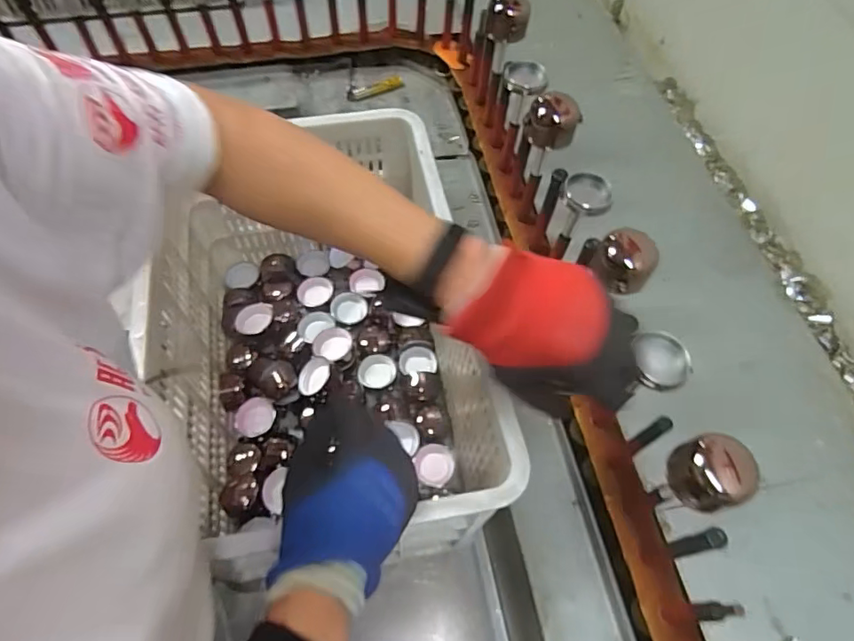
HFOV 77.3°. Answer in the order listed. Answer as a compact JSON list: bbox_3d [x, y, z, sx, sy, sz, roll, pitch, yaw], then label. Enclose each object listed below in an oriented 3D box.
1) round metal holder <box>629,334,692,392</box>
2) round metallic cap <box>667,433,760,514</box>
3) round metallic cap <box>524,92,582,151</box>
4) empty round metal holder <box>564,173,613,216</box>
[{"bbox_3d":[0.210,0.035,0.477,0.045,0.012,0.055,-2,61,-9],"label":"round metal holder"},{"bbox_3d":[0.226,0.123,0.423,0.050,0.040,0.053,8,60,-2],"label":"round metallic cap"},{"bbox_3d":[0.143,-0.226,0.609,0.056,0.046,0.042,28,61,9],"label":"round metallic cap"},{"bbox_3d":[0.173,-0.133,0.572,0.050,0.016,0.047,3,60,-5],"label":"empty round metal holder"}]

